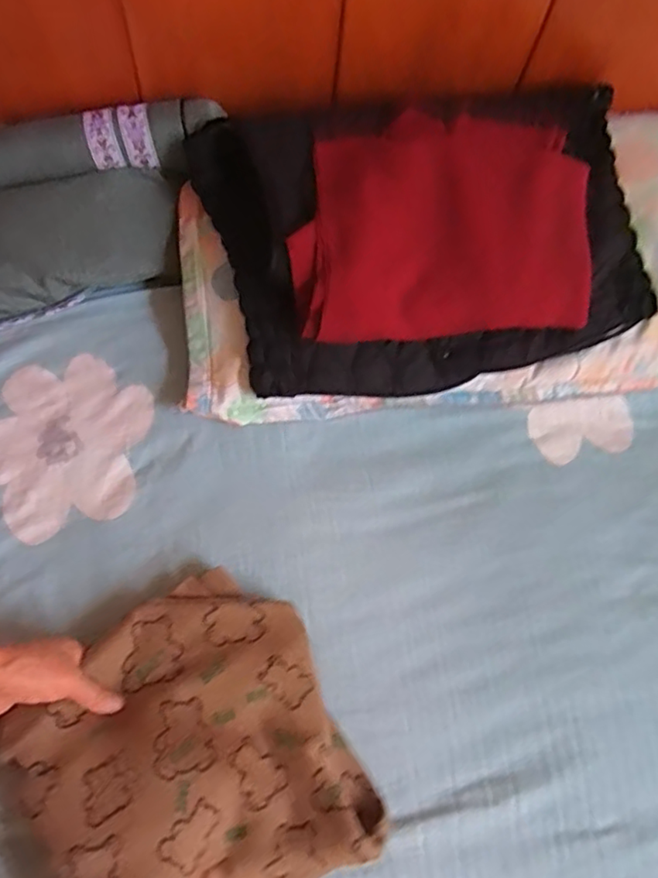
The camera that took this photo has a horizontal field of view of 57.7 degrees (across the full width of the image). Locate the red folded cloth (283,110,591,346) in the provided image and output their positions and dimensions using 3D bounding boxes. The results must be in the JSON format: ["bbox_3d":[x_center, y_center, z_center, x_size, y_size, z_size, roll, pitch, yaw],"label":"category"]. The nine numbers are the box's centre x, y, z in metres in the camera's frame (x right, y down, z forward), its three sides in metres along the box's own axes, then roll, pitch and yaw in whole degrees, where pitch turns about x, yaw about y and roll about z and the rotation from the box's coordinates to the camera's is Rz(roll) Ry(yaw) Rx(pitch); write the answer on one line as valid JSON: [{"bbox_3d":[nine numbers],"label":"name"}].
[{"bbox_3d":[0.117,-0.220,0.620,0.316,0.052,0.225,-6,98,-10],"label":"red folded cloth"}]

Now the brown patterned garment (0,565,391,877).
[{"bbox_3d":[-0.117,0.282,0.528,0.248,0.090,0.275,-28,75,-10],"label":"brown patterned garment"}]

